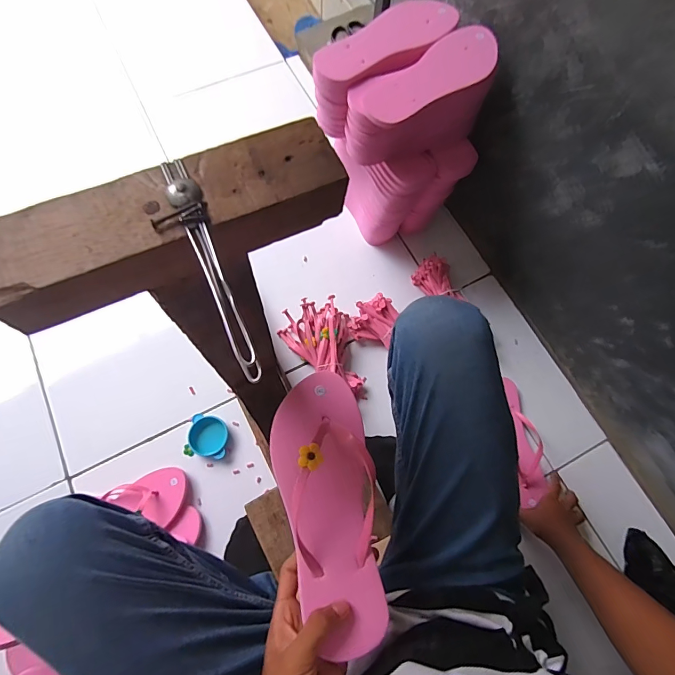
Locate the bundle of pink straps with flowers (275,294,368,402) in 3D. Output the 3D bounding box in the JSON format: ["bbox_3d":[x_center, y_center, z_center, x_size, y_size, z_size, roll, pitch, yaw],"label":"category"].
[{"bbox_3d":[-0.008,0.010,0.770,0.126,0.058,0.222,-41,78,-14],"label":"bundle of pink straps with flowers"}]

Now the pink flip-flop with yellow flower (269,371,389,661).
[{"bbox_3d":[-0.008,0.146,0.360,0.091,0.053,0.240,-9,67,-6],"label":"pink flip-flop with yellow flower"}]

